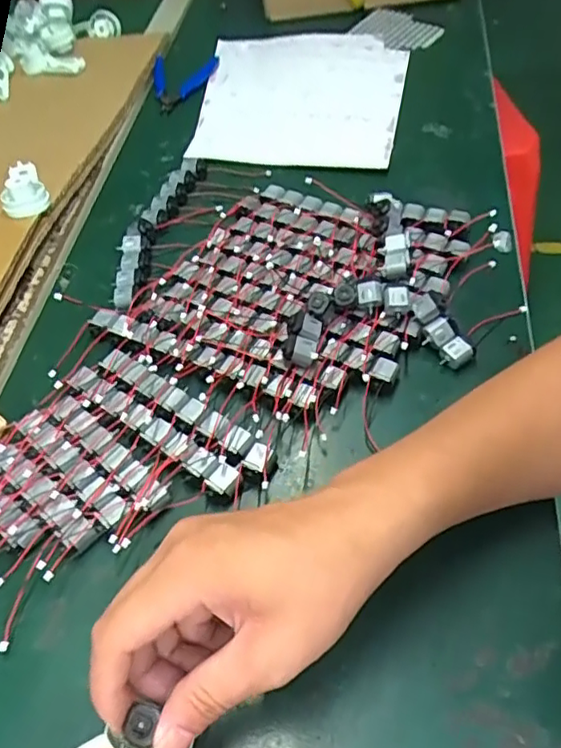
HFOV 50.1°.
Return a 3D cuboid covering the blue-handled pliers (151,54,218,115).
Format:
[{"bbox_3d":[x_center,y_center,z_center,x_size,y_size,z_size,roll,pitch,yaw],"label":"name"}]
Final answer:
[{"bbox_3d":[-0.109,-0.335,0.689,0.072,0.016,0.098,-5,52,2],"label":"blue-handled pliers"}]

